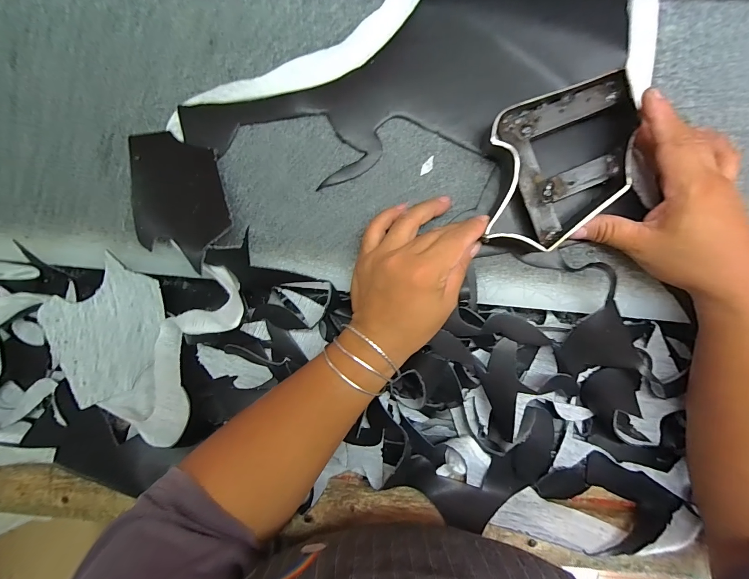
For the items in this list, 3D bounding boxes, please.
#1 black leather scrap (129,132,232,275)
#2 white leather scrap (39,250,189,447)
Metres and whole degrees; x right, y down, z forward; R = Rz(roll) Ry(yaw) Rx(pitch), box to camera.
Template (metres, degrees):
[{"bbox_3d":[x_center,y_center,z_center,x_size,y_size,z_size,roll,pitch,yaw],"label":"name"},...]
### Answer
[{"bbox_3d":[-0.178,-0.079,0.298,0.088,0.031,0.123,-9,89,3],"label":"black leather scrap"},{"bbox_3d":[-0.233,0.063,0.305,0.104,0.048,0.169,-22,94,5],"label":"white leather scrap"}]

